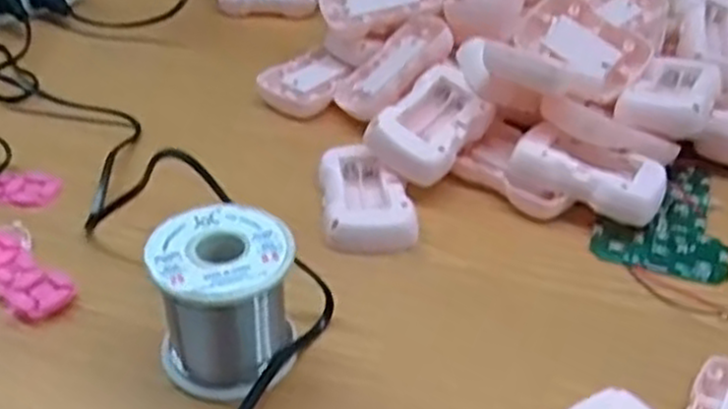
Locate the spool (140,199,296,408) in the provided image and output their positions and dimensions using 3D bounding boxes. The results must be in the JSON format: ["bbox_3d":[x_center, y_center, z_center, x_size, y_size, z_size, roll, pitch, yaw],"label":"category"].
[{"bbox_3d":[-0.063,0.043,0.349,0.060,0.063,0.058,1,37,-1],"label":"spool"}]

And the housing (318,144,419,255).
[{"bbox_3d":[0.000,-0.004,0.454,0.051,0.020,0.083,-2,38,-5],"label":"housing"}]

